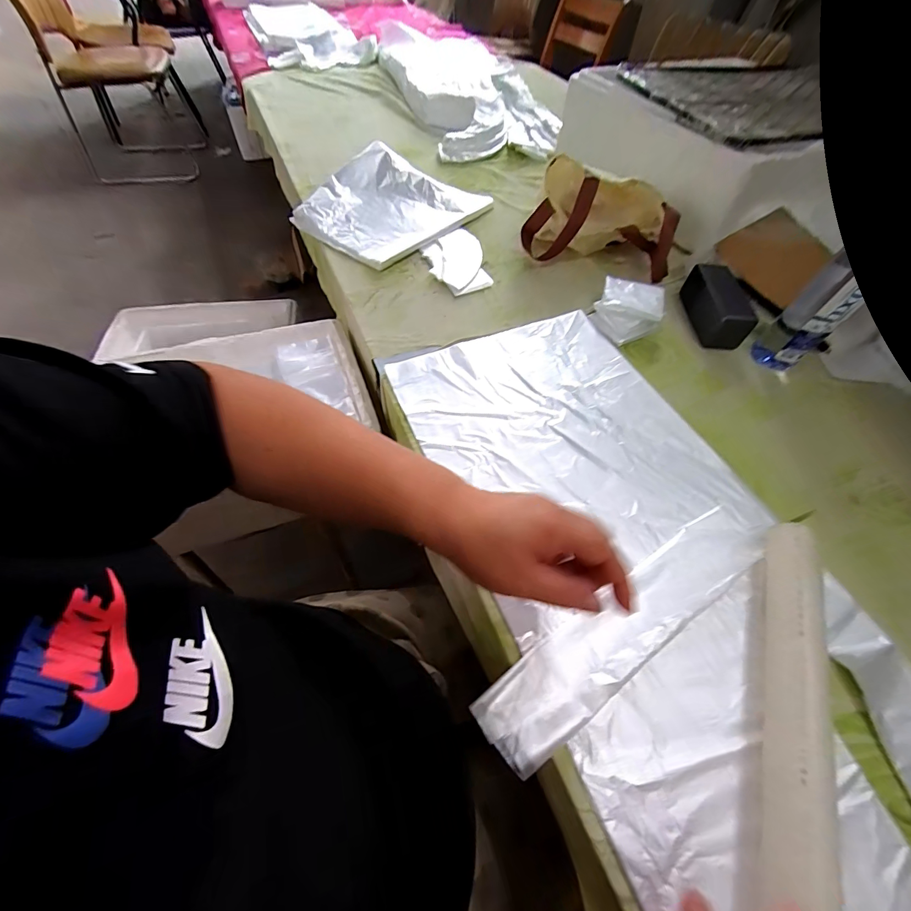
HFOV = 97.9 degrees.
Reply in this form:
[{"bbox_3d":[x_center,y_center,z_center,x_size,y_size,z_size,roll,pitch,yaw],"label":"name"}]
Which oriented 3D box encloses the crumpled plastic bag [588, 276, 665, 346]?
[{"bbox_3d":[0.253,-0.213,0.580,0.091,0.039,0.111,25,58,13],"label":"crumpled plastic bag"}]

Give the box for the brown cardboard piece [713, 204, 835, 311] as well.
[{"bbox_3d":[0.491,-0.311,0.615,0.137,0.009,0.128,43,89,-1],"label":"brown cardboard piece"}]

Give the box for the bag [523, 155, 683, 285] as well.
[{"bbox_3d":[0.233,-0.384,0.636,0.225,0.114,0.116,9,55,2],"label":"bag"}]

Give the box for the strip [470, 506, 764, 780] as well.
[{"bbox_3d":[0.160,0.141,0.349,0.317,0.010,0.060,-28,62,-21],"label":"strip"}]

